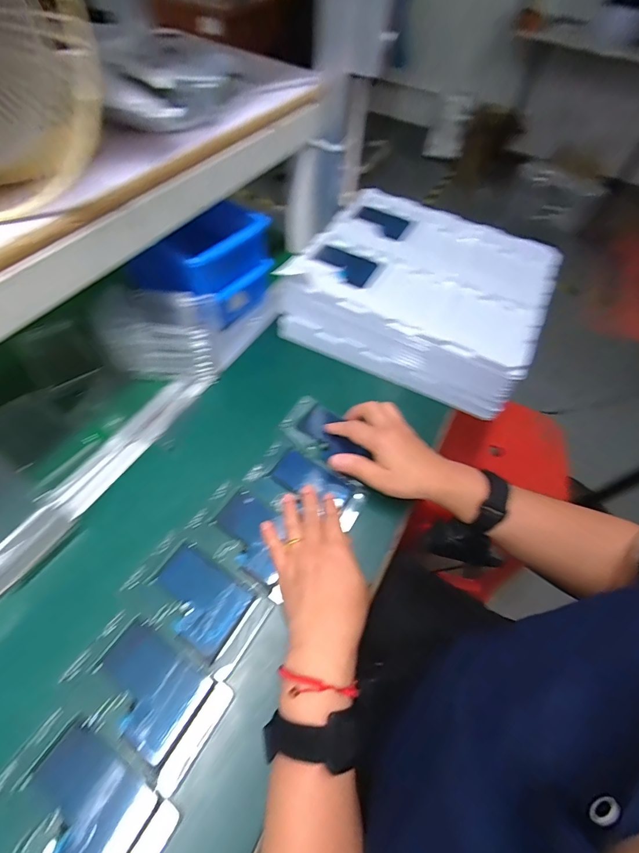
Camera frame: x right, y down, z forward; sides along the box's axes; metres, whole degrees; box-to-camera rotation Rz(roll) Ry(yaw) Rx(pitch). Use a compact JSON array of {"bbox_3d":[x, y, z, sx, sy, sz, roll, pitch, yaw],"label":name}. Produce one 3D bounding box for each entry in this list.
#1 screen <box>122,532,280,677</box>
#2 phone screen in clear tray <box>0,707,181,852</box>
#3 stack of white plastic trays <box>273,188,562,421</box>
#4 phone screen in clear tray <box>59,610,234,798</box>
[{"bbox_3d":[-0.113,0.159,0.346,0.125,0.009,0.072,30,59,15],"label":"screen"},{"bbox_3d":[-0.172,0.276,0.268,0.125,0.013,0.073,30,59,15],"label":"phone screen in clear tray"},{"bbox_3d":[0.152,-0.204,0.563,0.329,0.083,0.291,25,58,12],"label":"stack of white plastic trays"},{"bbox_3d":[-0.141,0.214,0.306,0.122,0.016,0.069,29,59,15],"label":"phone screen in clear tray"}]

